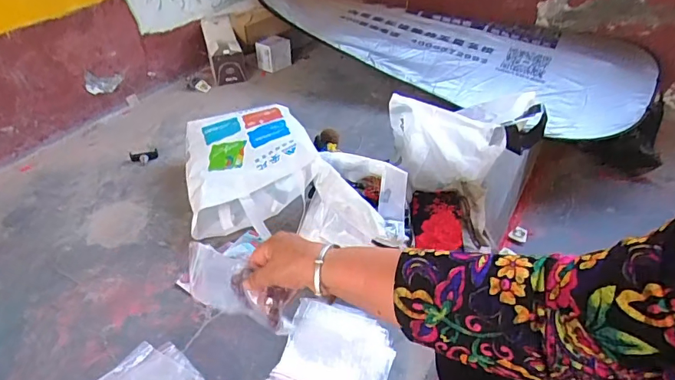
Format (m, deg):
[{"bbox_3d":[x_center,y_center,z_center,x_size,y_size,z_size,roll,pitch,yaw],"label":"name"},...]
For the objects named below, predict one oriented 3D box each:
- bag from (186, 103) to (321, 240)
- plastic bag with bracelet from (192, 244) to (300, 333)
[{"bbox_3d":[-0.209,-0.057,1.059,0.276,0.150,0.326,-13,38,-13],"label":"bag"},{"bbox_3d":[-0.121,0.126,0.563,0.142,0.097,0.026,17,41,24],"label":"plastic bag with bracelet"}]

